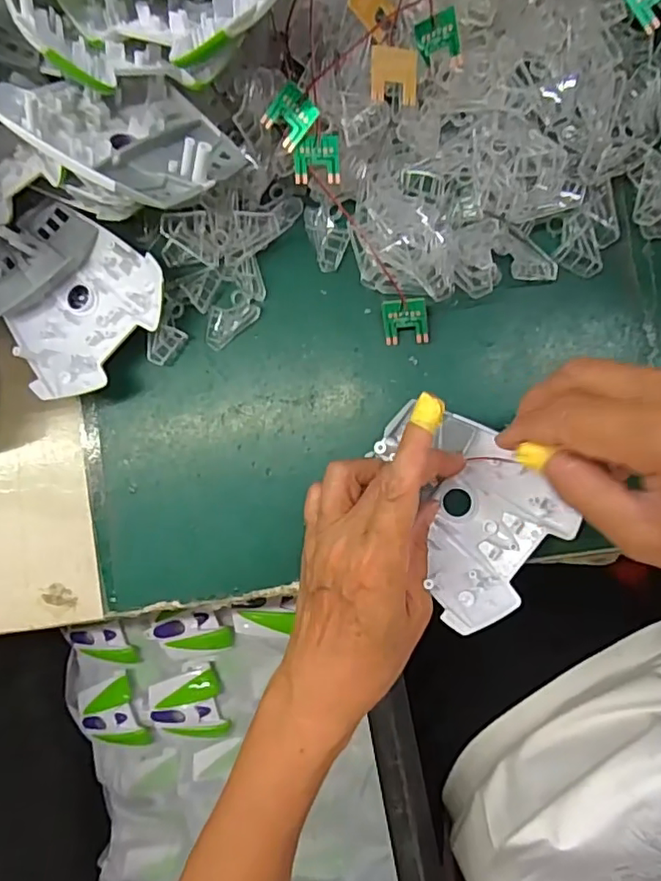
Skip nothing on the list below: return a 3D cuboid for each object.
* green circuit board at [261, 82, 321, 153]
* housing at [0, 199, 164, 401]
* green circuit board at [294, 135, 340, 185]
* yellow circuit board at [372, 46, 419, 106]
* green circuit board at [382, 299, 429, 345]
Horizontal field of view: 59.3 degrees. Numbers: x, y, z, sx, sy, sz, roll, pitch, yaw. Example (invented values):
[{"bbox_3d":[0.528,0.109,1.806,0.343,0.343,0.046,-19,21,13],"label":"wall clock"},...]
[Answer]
[{"bbox_3d":[-0.022,-0.172,0.307,0.024,0.004,0.026,42,112,2],"label":"green circuit board"},{"bbox_3d":[-0.160,-0.090,0.356,0.108,0.032,0.096,44,98,5],"label":"housing"},{"bbox_3d":[-0.007,-0.151,0.313,0.024,0.004,0.024,-2,99,-5],"label":"green circuit board"},{"bbox_3d":[0.033,-0.186,0.297,0.025,0.004,0.025,-5,118,-12],"label":"yellow circuit board"},{"bbox_3d":[0.043,-0.068,0.333,0.024,0.004,0.025,-2,119,13],"label":"green circuit board"}]

